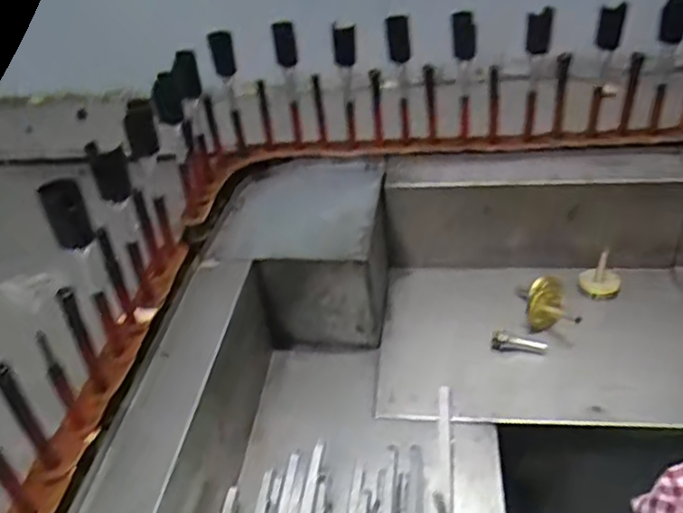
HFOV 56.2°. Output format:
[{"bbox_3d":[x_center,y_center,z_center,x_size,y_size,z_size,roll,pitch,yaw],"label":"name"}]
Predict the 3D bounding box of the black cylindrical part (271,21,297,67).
[{"bbox_3d":[-0.096,-0.361,1.082,0.035,0.073,0.029,-9,37,-3],"label":"black cylindrical part"}]

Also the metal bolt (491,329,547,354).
[{"bbox_3d":[0.284,0.139,1.023,0.087,0.026,0.020,10,38,0],"label":"metal bolt"}]

